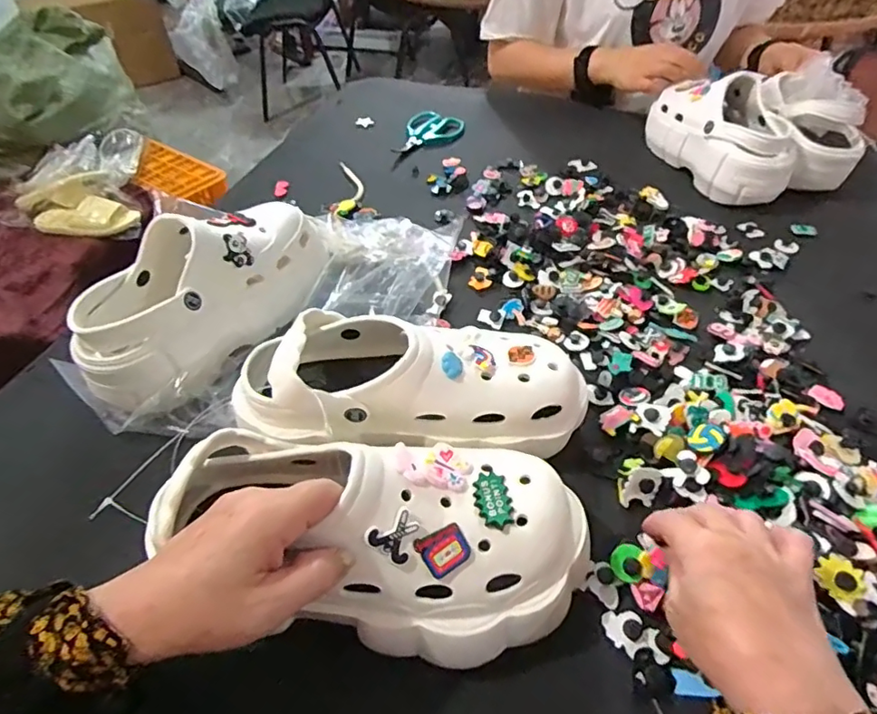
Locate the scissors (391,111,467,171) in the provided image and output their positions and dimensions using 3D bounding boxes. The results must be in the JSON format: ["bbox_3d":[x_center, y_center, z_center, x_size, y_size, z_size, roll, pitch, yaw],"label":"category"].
[{"bbox_3d":[-0.019,-0.325,0.813,0.082,0.017,0.153,15,49,15],"label":"scissors"}]

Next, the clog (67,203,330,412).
[{"bbox_3d":[-0.205,-0.063,0.487,0.101,0.093,0.245,25,52,22],"label":"clog"}]

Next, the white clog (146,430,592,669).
[{"bbox_3d":[-0.027,0.103,0.330,0.235,0.085,0.112,15,48,1],"label":"white clog"}]

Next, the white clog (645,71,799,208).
[{"bbox_3d":[0.381,-0.300,0.726,0.104,0.101,0.215,-9,48,-8],"label":"white clog"}]

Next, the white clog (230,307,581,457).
[{"bbox_3d":[-0.019,0.020,0.422,0.262,0.103,0.112,-2,47,-1],"label":"white clog"}]

